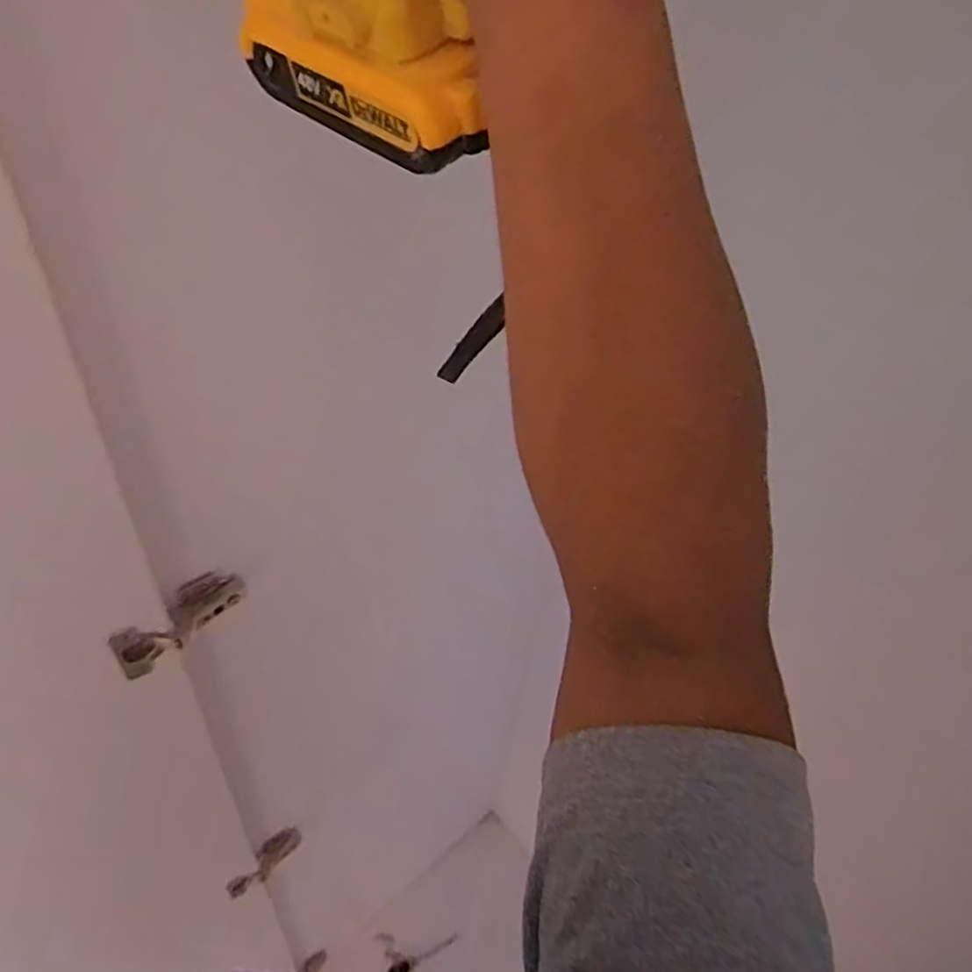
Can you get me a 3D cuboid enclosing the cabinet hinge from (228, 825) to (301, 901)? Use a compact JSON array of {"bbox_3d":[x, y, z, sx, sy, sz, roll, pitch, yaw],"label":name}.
[{"bbox_3d":[-0.315,0.536,0.936,0.039,0.043,0.112,27,47,20],"label":"cabinet hinge"}]

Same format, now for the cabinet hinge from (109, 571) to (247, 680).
[{"bbox_3d":[-0.255,0.112,0.551,0.034,0.047,0.110,31,49,23],"label":"cabinet hinge"}]

